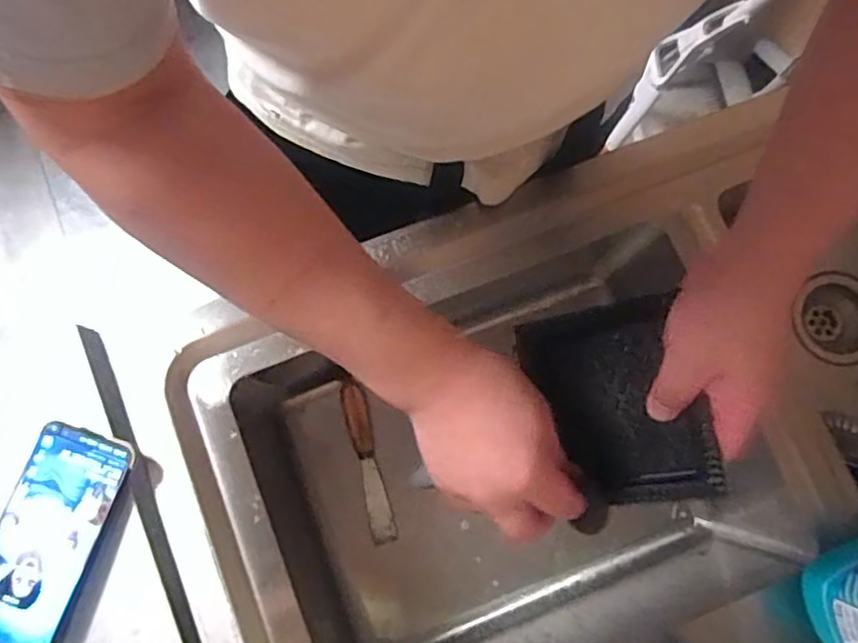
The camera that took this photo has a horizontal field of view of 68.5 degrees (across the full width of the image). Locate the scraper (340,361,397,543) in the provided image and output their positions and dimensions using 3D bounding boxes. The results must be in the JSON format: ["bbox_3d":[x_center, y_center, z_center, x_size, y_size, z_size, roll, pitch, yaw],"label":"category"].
[{"bbox_3d":[-0.071,0.155,0.713,0.027,0.014,0.188,-14,80,-4],"label":"scraper"}]

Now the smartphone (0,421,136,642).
[{"bbox_3d":[-0.290,0.162,0.475,0.077,0.008,0.162,19,80,3],"label":"smartphone"}]

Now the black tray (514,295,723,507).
[{"bbox_3d":[0.129,0.056,0.438,0.109,0.011,0.137,-20,76,29],"label":"black tray"}]

